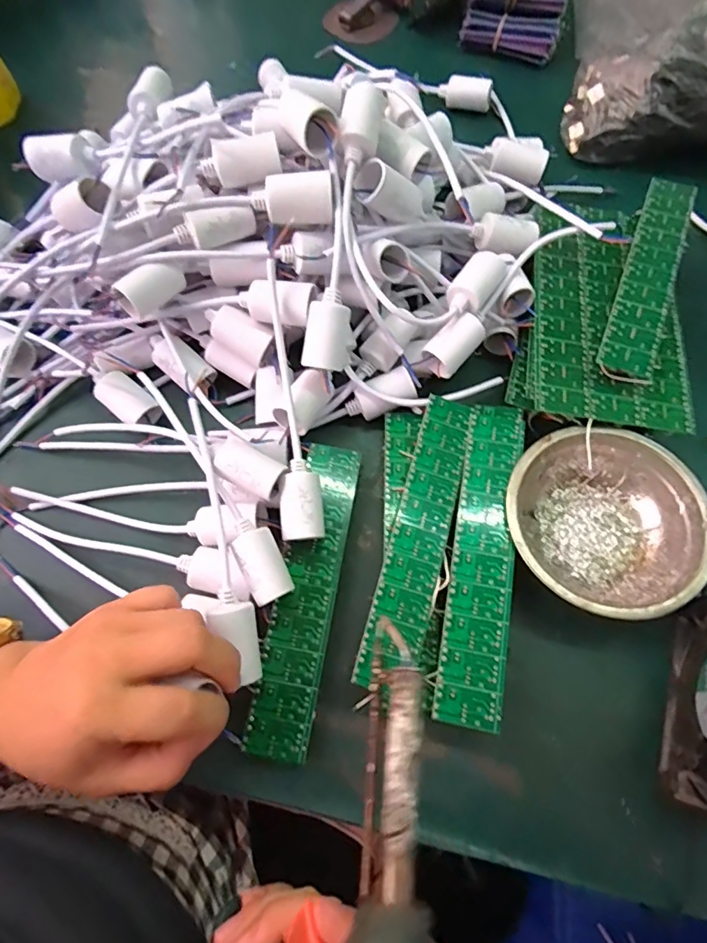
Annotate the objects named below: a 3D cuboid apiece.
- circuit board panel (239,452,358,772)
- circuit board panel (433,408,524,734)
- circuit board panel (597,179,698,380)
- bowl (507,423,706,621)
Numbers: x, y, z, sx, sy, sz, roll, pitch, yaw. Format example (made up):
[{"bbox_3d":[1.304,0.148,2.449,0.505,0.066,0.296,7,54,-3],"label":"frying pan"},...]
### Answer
[{"bbox_3d":[-0.029,0.076,0.333,0.037,0.008,0.200,11,68,1],"label":"circuit board panel"},{"bbox_3d":[0.086,0.050,0.330,0.039,0.004,0.212,9,68,9],"label":"circuit board panel"},{"bbox_3d":[0.226,-0.153,0.381,0.036,0.005,0.198,21,68,13],"label":"circuit board panel"},{"bbox_3d":[0.168,0.035,0.344,0.125,0.042,0.125,0,68,0],"label":"bowl"}]

